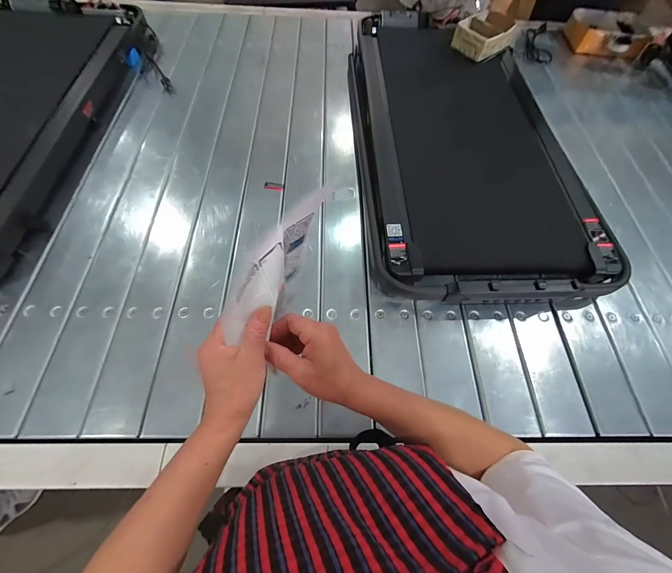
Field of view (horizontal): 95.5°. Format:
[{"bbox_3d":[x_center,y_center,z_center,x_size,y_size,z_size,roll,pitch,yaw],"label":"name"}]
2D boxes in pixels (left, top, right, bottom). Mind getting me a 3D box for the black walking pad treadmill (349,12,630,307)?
[{"bbox_3d":[0.329,-0.432,0.855,0.545,0.078,1.051,-1,62,-1],"label":"black walking pad treadmill"}]

